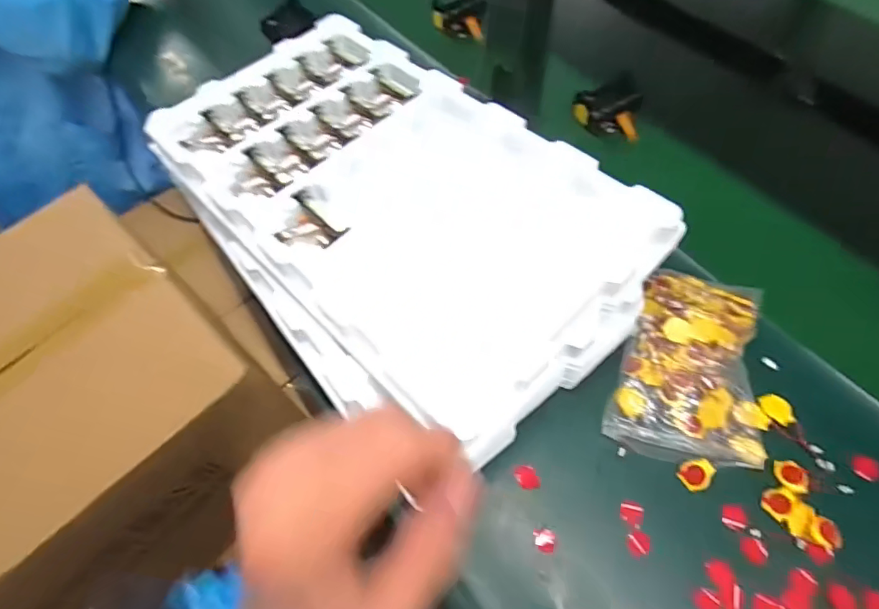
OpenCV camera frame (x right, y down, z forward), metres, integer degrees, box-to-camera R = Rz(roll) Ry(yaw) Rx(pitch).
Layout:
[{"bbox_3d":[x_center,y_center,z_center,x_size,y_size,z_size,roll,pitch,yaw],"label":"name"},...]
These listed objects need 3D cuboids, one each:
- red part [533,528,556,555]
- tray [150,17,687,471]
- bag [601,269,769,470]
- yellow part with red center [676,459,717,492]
[{"bbox_3d":[0.081,0.182,0.373,0.015,0.005,0.017,-7,60,0],"label":"red part"},{"bbox_3d":[-0.045,-0.106,0.421,0.240,0.029,0.426,-41,66,-18],"label":"tray"},{"bbox_3d":[0.220,0.045,0.407,0.114,0.025,0.181,19,64,16],"label":"bag"},{"bbox_3d":[0.200,0.131,0.378,0.023,0.011,0.022,-2,60,4],"label":"yellow part with red center"}]

